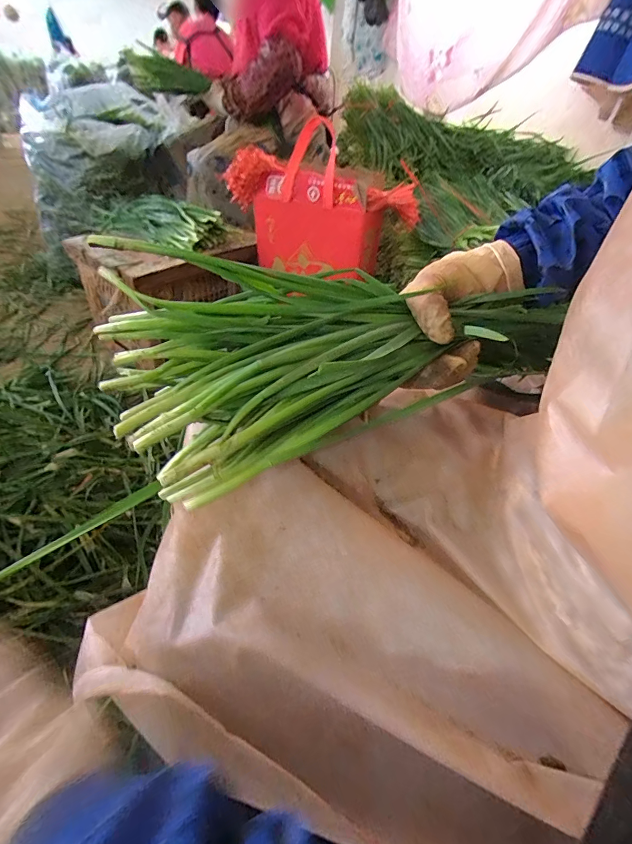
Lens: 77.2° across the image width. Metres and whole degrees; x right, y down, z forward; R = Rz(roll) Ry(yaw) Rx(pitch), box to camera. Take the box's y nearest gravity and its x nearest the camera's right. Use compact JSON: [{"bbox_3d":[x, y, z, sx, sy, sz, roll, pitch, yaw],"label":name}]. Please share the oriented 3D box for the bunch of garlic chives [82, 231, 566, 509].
[{"bbox_3d":[0.013,-0.075,0.304,0.322,0.075,0.177,-19,46,-26],"label":"bunch of garlic chives"}]

